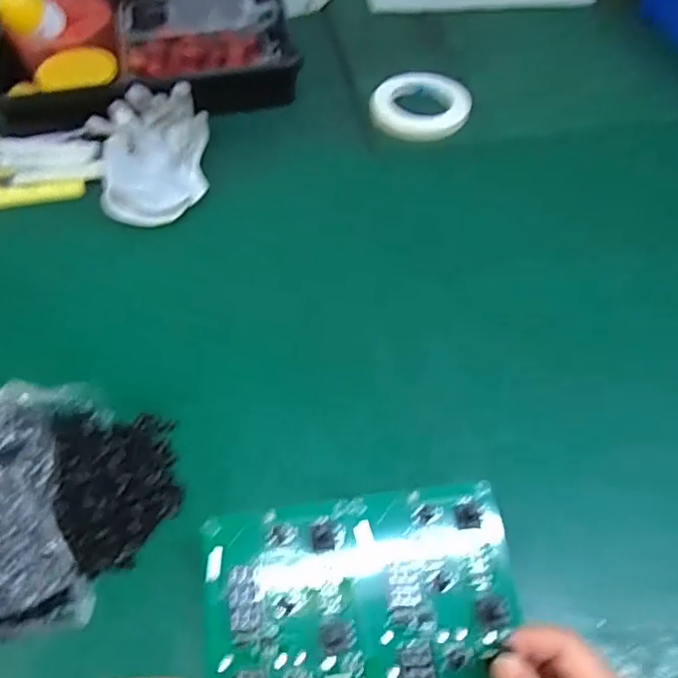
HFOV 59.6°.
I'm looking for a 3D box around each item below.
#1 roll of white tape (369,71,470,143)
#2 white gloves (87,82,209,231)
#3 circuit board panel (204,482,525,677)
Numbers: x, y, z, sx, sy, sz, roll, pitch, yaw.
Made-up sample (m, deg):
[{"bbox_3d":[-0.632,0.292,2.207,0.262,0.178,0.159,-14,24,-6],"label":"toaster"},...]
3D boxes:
[{"bbox_3d":[0.102,-0.291,0.736,0.119,0.023,0.100,12,55,7],"label":"roll of white tape"},{"bbox_3d":[-0.205,-0.203,0.654,0.130,0.047,0.181,-12,55,-10],"label":"white gloves"},{"bbox_3d":[0.018,0.184,0.373,0.198,0.015,0.161,-7,62,-3],"label":"circuit board panel"}]

